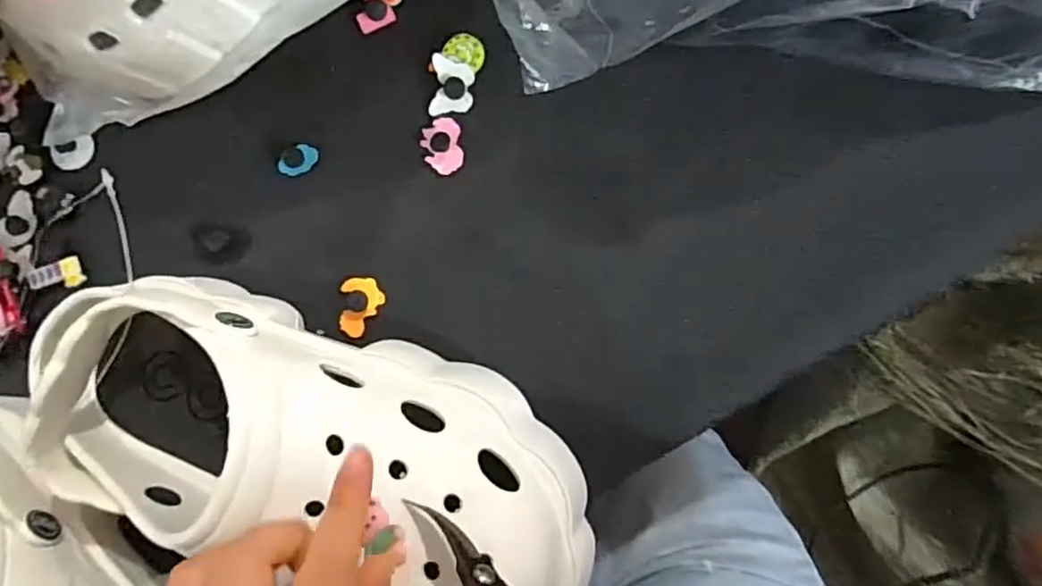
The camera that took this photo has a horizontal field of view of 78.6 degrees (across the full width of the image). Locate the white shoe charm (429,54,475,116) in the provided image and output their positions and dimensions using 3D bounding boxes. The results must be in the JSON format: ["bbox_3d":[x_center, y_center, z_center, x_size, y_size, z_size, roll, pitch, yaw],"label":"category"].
[{"bbox_3d":[-0.038,-0.113,0.347,0.023,0.012,0.029,7,85,7],"label":"white shoe charm"}]

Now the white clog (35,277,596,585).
[{"bbox_3d":[-0.083,0.070,0.285,0.238,0.100,0.098,19,88,4],"label":"white clog"}]

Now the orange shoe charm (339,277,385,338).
[{"bbox_3d":[-0.087,0.008,0.347,0.022,0.007,0.031,3,85,7],"label":"orange shoe charm"}]

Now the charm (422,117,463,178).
[{"bbox_3d":[-0.043,-0.081,0.349,0.022,0.005,0.031,-6,84,6],"label":"charm"}]

